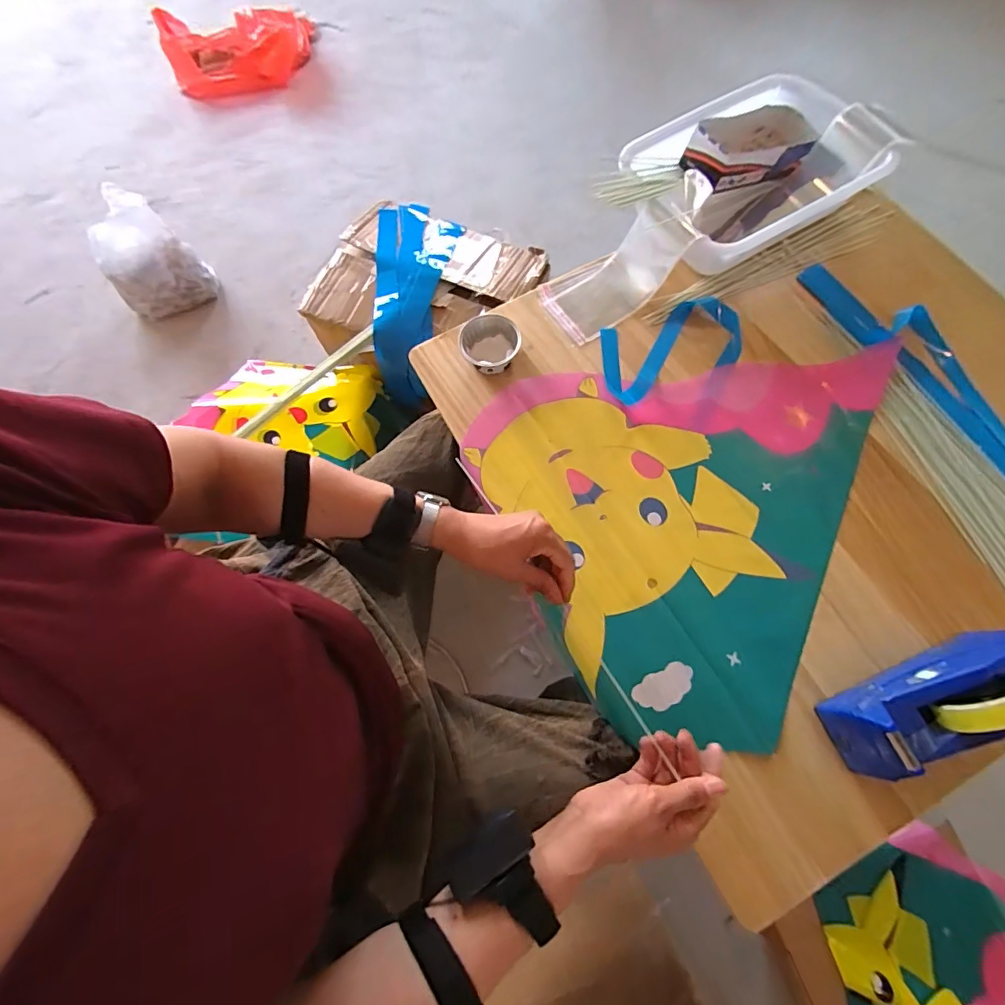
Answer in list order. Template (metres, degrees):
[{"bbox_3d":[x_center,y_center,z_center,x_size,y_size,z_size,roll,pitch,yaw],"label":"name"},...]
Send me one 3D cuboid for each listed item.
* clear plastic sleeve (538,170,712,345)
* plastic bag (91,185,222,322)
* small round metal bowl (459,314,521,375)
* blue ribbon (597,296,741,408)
[{"bbox_3d":[0.186,-0.349,0.701,0.267,0.071,0.120,-41,74,11],"label":"clear plastic sleeve"},{"bbox_3d":[-0.952,-0.644,1.316,0.228,0.262,0.200,-44,75,-11],"label":"plastic bag"},{"bbox_3d":[-0.017,-0.217,0.675,0.080,0.033,0.076,0,72,1],"label":"small round metal bowl"},{"bbox_3d":[0.234,-0.215,0.678,0.206,0.013,0.125,-17,69,-3],"label":"blue ribbon"}]

